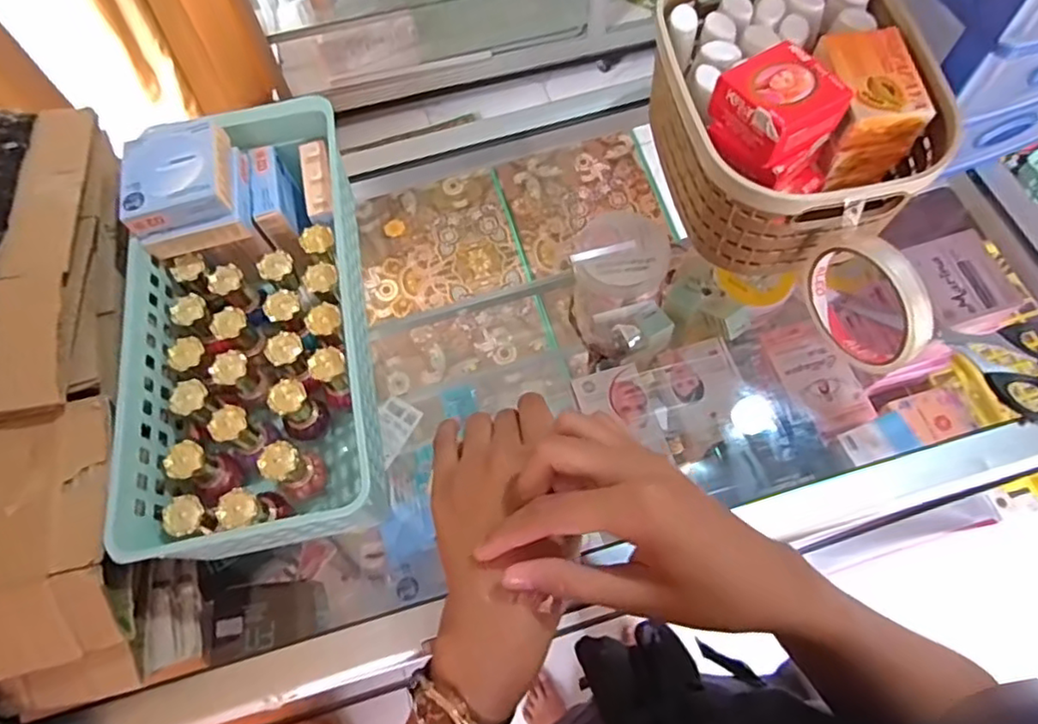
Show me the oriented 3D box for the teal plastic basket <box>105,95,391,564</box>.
[{"bbox_3d":[-0.165,-0.024,0.407,0.140,0.116,0.273,-11,65,-2],"label":"teal plastic basket"}]

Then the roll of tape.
[{"bbox_3d":[0.215,-0.036,0.389,0.013,0.090,0.086,-24,66,-8],"label":"roll of tape"}]

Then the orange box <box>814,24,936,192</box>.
[{"bbox_3d":[0.227,-0.170,0.420,0.054,0.068,0.073,-10,65,-2],"label":"orange box"}]

